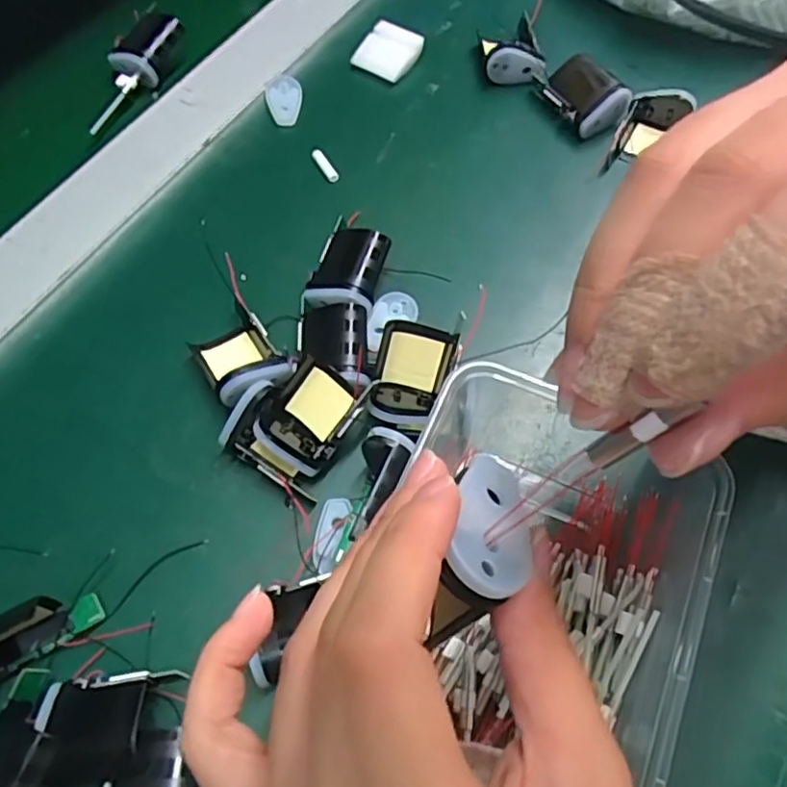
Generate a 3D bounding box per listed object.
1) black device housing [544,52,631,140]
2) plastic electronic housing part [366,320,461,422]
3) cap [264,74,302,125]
[{"bbox_3d":[0.112,-0.177,0.378,0.032,0.026,0.042,-36,70,-17],"label":"black device housing"},{"bbox_3d":[0.009,-0.010,0.289,0.033,0.040,0.024,11,25,0],"label":"plastic electronic housing part"},{"bbox_3d":[-0.067,-0.179,0.388,0.022,0.008,0.033,-4,64,-3],"label":"cap"}]

